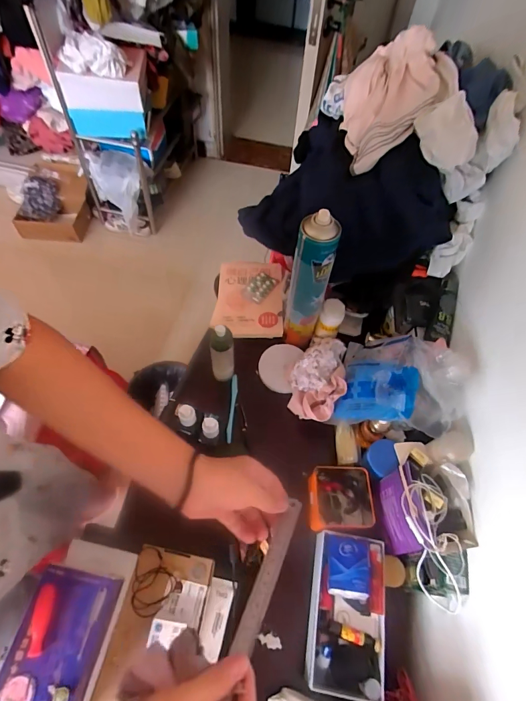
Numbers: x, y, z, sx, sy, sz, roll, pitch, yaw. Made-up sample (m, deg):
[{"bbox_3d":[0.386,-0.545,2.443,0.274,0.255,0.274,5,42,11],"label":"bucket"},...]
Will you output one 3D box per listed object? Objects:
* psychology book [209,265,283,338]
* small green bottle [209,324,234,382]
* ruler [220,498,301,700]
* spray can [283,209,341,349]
[{"bbox_3d":[-0.030,-0.123,0.860,0.152,0.020,0.211,1,60,10],"label":"psychology book"},{"bbox_3d":[-0.074,0.013,0.702,0.044,0.139,0.043,-8,60,-8],"label":"small green bottle"},{"bbox_3d":[0.007,0.227,0.396,0.019,0.008,0.152,21,52,11],"label":"ruler"},{"bbox_3d":[0.080,-0.114,0.685,0.067,0.282,0.052,15,59,6],"label":"spray can"}]

